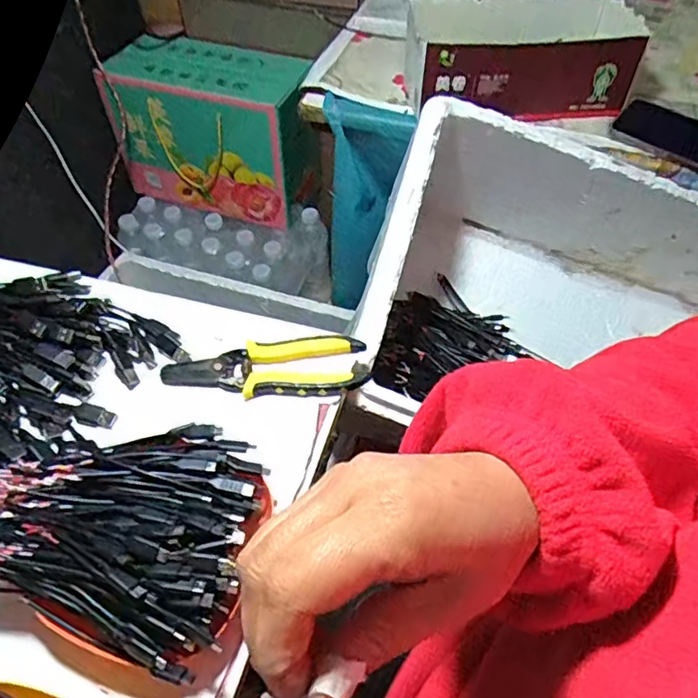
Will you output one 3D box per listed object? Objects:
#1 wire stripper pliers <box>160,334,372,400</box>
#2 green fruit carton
[{"bbox_3d":[-0.070,0.015,0.485,0.169,0.015,0.055,-1,52,-2],"label":"wire stripper pliers"},{"bbox_3d":[-0.228,-0.382,1.013,0.321,0.229,0.160,16,53,11],"label":"green fruit carton"}]

